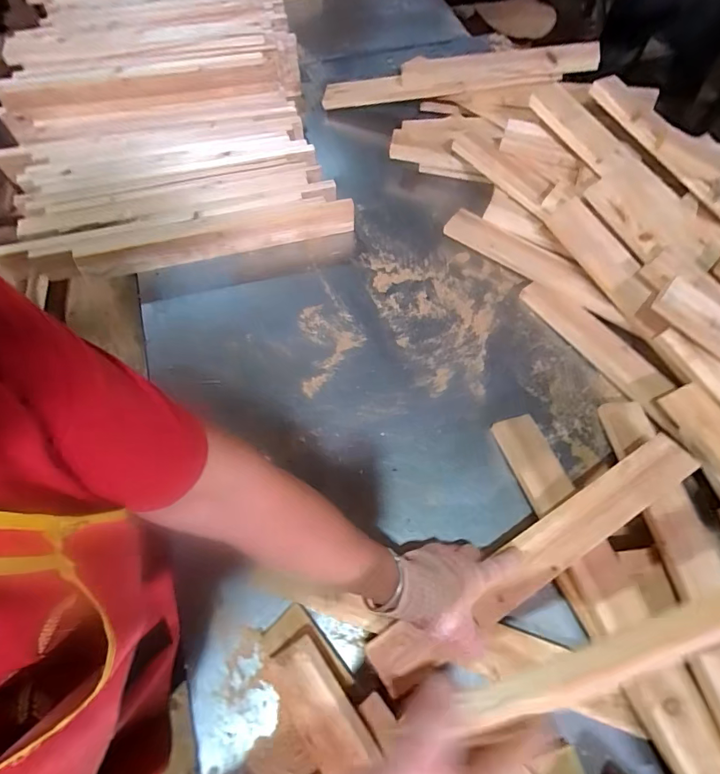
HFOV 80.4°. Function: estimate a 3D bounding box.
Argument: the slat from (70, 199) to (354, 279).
[{"bbox_3d":[-0.247,-0.261,0.753,0.476,0.065,0.026,-11,66,-7],"label":"slat"}]

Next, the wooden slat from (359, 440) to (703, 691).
[{"bbox_3d":[0.225,0.206,0.527,0.476,0.021,0.063,-31,70,-11],"label":"wooden slat"}]

